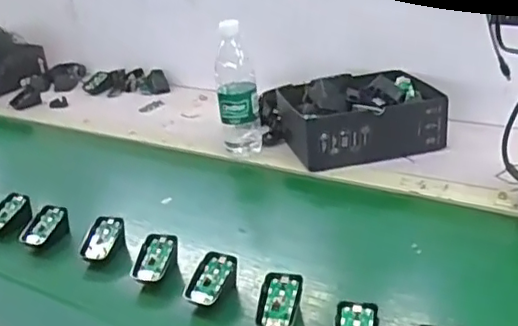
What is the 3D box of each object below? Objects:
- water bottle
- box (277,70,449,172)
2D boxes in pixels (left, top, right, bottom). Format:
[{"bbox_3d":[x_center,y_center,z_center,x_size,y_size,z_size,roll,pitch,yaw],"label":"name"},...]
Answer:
[{"bbox_3d":[-0.036,-0.116,0.990,0.064,0.227,0.055,-8,26,-3],"label":"water bottle"},{"bbox_3d":[0.176,-0.079,1.010,0.248,0.098,0.179,-11,27,-9],"label":"box"}]

